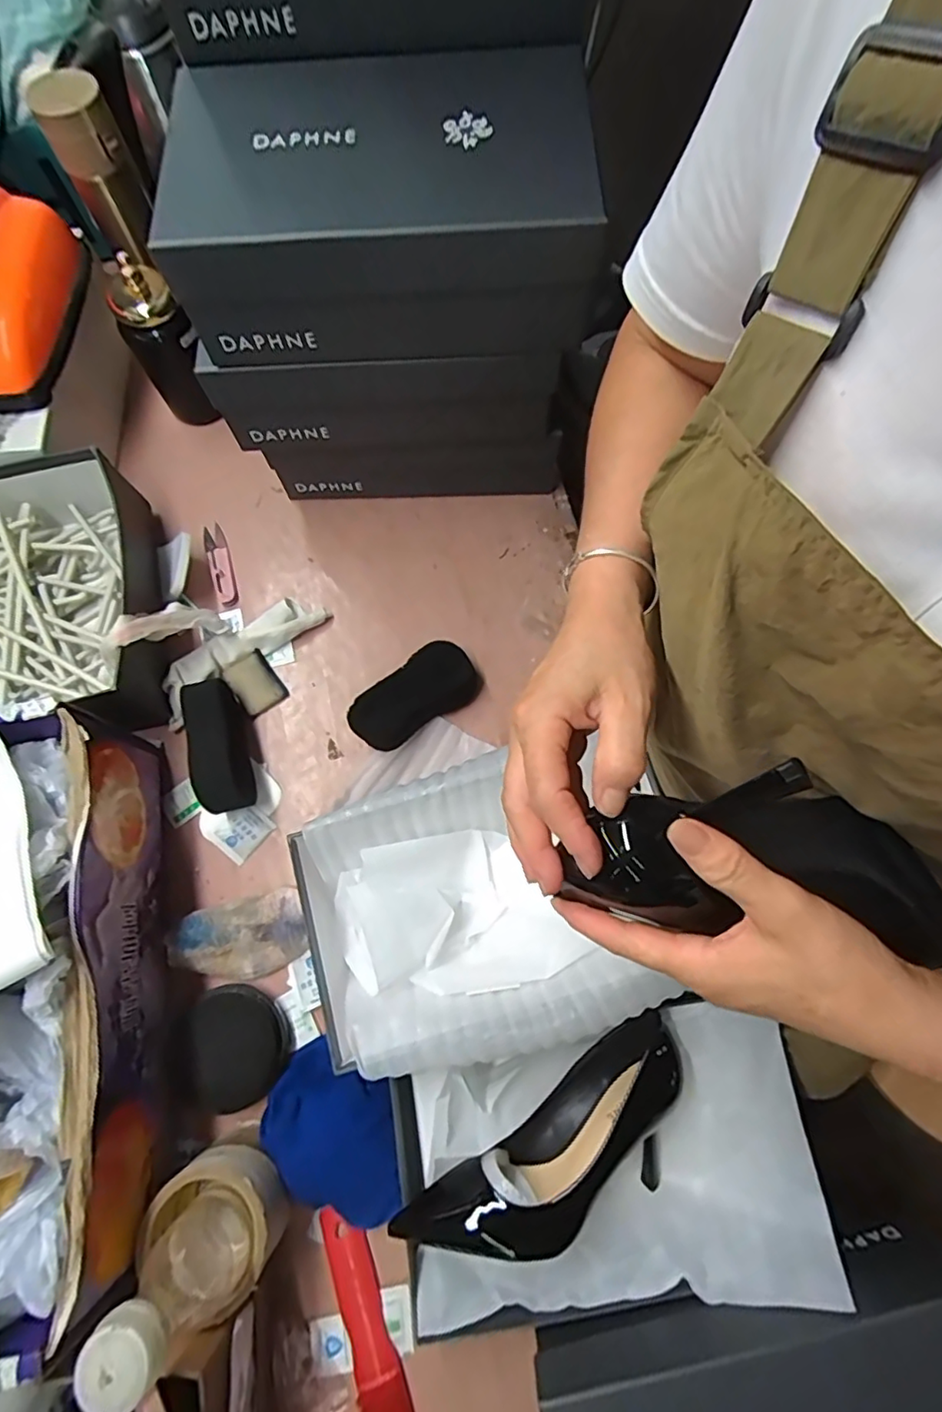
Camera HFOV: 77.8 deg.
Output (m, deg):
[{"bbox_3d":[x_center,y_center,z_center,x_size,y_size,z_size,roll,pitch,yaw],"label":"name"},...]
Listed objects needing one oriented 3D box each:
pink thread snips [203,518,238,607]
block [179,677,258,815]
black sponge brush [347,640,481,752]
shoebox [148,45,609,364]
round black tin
[{"bbox_3d":[-0.274,-0.156,0.635,0.025,0.004,0.102,-19,74,-6],"label":"pink thread snips"},{"bbox_3d":[-0.236,0.039,0.550,0.044,0.050,0.123,-16,74,-5],"label":"block"},{"bbox_3d":[-0.057,-0.009,0.577,0.127,0.033,0.062,-33,76,-9],"label":"black sponge brush"},{"bbox_3d":[-0.064,-0.375,0.439,0.293,0.096,0.188,-4,73,-1],"label":"shoebox"},{"bbox_3d":[-0.202,0.284,0.482,0.088,0.022,0.089,0,73,0],"label":"round black tin"}]

